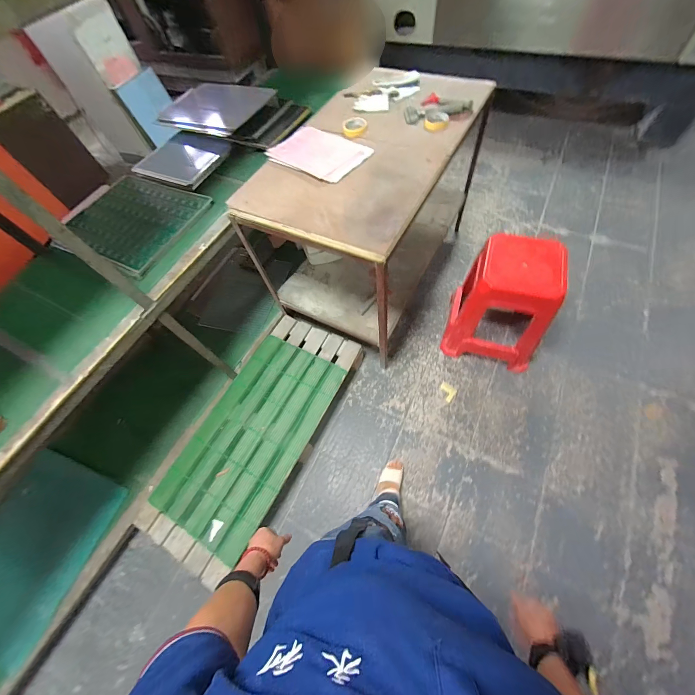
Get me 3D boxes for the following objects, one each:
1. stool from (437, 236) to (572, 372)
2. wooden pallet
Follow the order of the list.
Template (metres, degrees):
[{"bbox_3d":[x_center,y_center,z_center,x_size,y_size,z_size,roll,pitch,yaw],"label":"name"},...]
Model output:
[{"bbox_3d":[0.686,-0.178,1.305,0.367,0.493,0.328,16,66,15],"label":"stool"},{"bbox_3d":[-0.405,0.373,1.299,0.468,0.114,1.062,24,68,19],"label":"wooden pallet"}]

